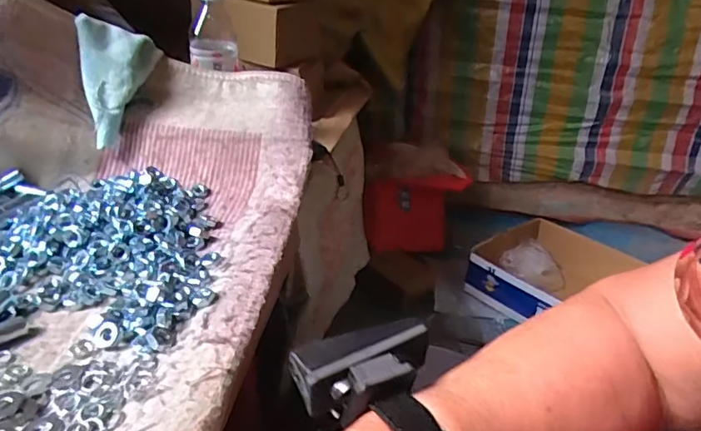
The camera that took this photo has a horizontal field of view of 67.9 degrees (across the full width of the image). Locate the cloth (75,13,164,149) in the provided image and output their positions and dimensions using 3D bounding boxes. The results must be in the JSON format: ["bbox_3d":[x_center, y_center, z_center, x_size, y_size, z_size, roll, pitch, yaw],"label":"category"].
[{"bbox_3d":[-0.242,-0.144,0.554,0.077,0.130,0.025,-6,-2,-23],"label":"cloth"}]

